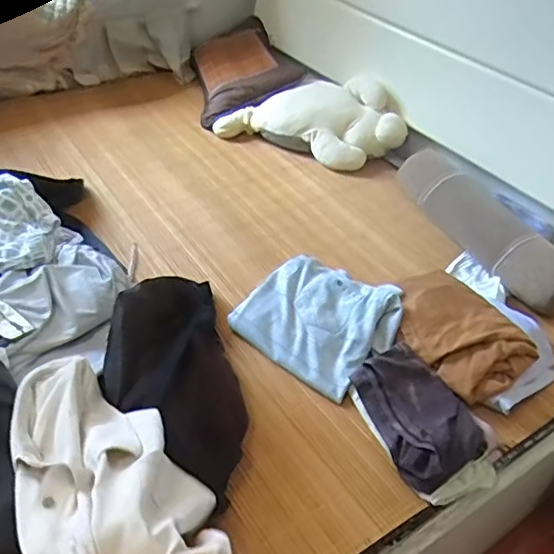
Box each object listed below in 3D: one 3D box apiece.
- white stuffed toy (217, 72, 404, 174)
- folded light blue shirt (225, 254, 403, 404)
[{"bbox_3d":[0.098,-0.416,1.458,0.457,0.153,0.217,19,43,17],"label":"white stuffed toy"},{"bbox_3d":[0.073,0.061,0.970,0.239,0.078,0.221,30,47,27],"label":"folded light blue shirt"}]

